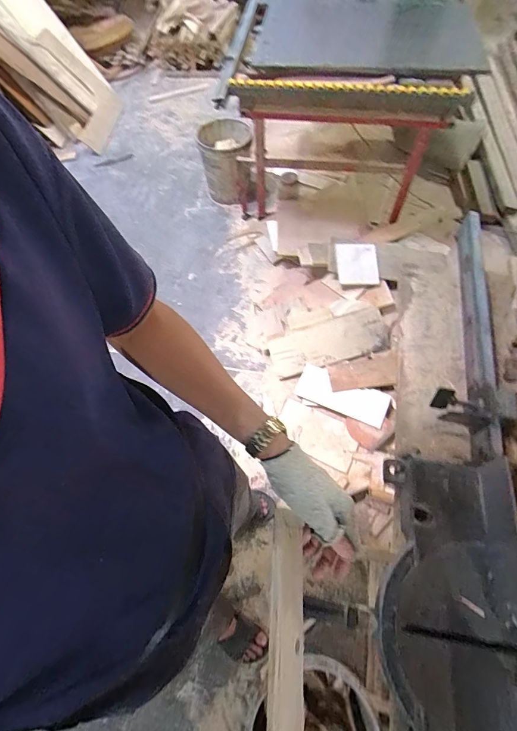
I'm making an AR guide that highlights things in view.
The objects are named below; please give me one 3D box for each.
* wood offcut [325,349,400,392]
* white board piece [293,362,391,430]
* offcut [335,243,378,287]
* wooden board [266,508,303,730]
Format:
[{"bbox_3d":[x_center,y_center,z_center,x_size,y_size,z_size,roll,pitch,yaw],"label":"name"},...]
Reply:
[{"bbox_3d":[0.432,0.031,1.444,0.282,0.030,0.145,-14,67,5],"label":"wood offcut"},{"bbox_3d":[0.326,0.116,1.405,0.354,0.012,0.137,23,84,20],"label":"white board piece"},{"bbox_3d":[0.437,-0.449,1.586,0.174,0.023,0.194,-7,97,6],"label":"offcut"},{"bbox_3d":[0.021,0.377,0.317,0.035,0.035,0.456,2,59,4],"label":"wooden board"}]

